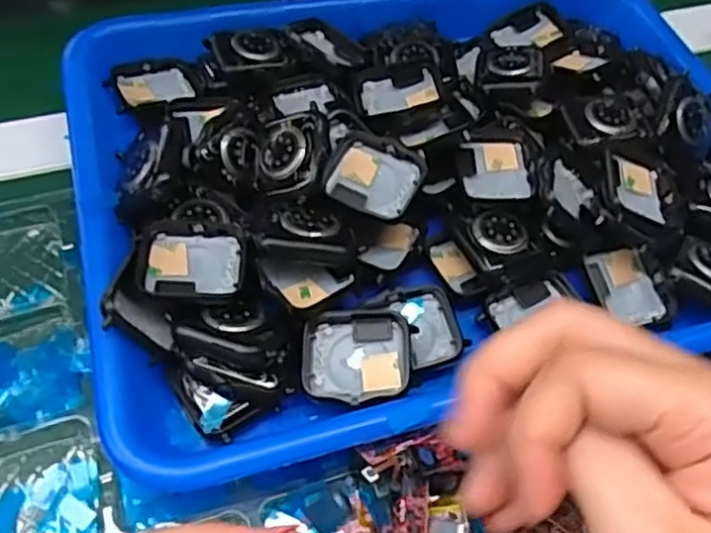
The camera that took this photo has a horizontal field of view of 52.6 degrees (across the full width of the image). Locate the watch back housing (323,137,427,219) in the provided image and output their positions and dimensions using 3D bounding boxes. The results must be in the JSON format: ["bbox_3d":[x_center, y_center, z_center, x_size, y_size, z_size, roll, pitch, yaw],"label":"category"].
[{"bbox_3d":[0.008,-0.041,0.315,0.040,0.010,0.033,26,58,13],"label":"watch back housing"}]

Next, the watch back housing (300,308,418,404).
[{"bbox_3d":[0.001,0.036,0.281,0.042,0.013,0.036,2,55,-3],"label":"watch back housing"}]

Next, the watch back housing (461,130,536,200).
[{"bbox_3d":[0.066,-0.046,0.329,0.032,0.007,0.035,5,55,-1],"label":"watch back housing"}]

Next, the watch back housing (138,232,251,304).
[{"bbox_3d":[-0.065,0.000,0.286,0.042,0.007,0.032,-3,56,-6],"label":"watch back housing"}]

